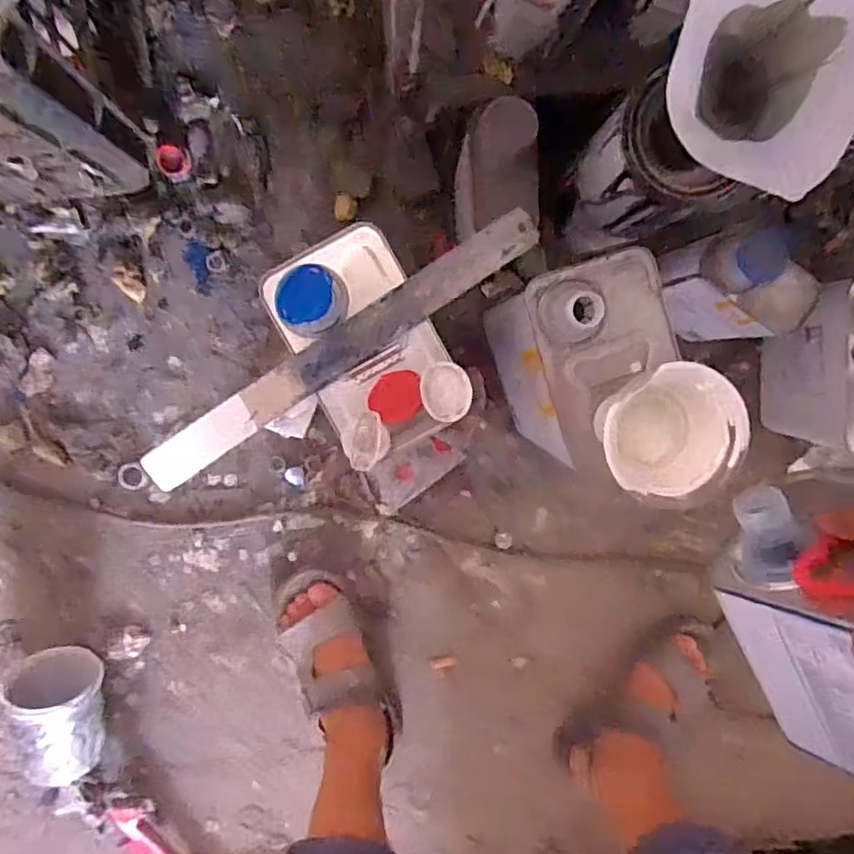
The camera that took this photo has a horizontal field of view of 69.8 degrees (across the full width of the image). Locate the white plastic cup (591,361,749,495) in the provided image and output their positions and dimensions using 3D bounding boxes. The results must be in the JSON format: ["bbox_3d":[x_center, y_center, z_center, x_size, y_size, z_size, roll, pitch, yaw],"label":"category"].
[{"bbox_3d":[0.155,0.000,0.408,0.092,0.061,0.081,-19,98,-1],"label":"white plastic cup"}]

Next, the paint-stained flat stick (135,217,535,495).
[{"bbox_3d":[-0.065,-0.058,0.463,0.338,0.012,0.030,-34,98,1],"label":"paint-stained flat stick"}]

